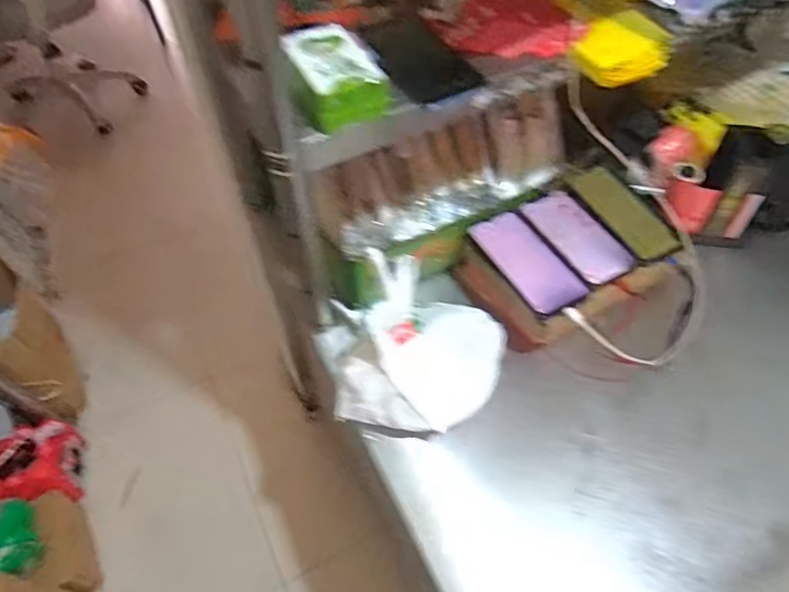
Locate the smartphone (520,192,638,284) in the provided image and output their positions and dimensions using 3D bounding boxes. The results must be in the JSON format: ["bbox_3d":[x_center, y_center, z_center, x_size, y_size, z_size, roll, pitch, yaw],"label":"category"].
[{"bbox_3d":[0.227,-0.077,0.713,0.069,0.015,0.145,-27,56,-19],"label":"smartphone"}]

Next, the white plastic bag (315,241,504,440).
[{"bbox_3d":[0.018,0.056,0.641,0.195,0.132,0.157,12,53,10],"label":"white plastic bag"}]

